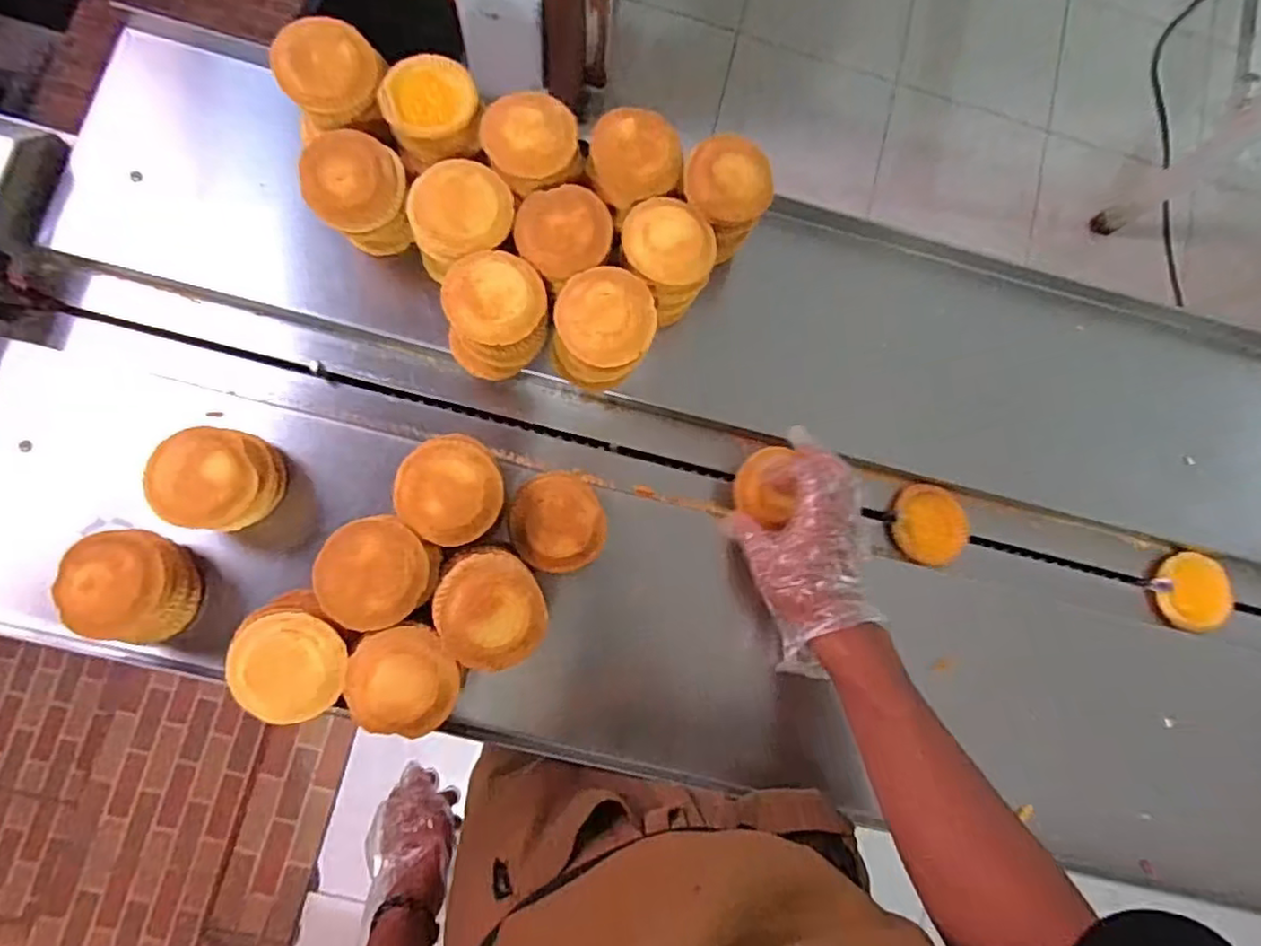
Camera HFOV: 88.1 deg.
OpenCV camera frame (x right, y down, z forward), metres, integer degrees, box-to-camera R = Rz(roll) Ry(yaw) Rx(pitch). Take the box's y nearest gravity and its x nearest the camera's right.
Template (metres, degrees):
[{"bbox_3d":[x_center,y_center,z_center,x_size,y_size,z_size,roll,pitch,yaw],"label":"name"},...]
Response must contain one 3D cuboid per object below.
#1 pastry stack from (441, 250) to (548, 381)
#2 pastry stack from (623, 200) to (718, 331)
[{"bbox_3d":[-0.103,-0.120,0.506,0.074,0.084,0.071,3,82,-6],"label":"pastry stack"},{"bbox_3d":[0.027,-0.169,0.523,0.077,0.070,0.070,33,80,-1],"label":"pastry stack"}]

